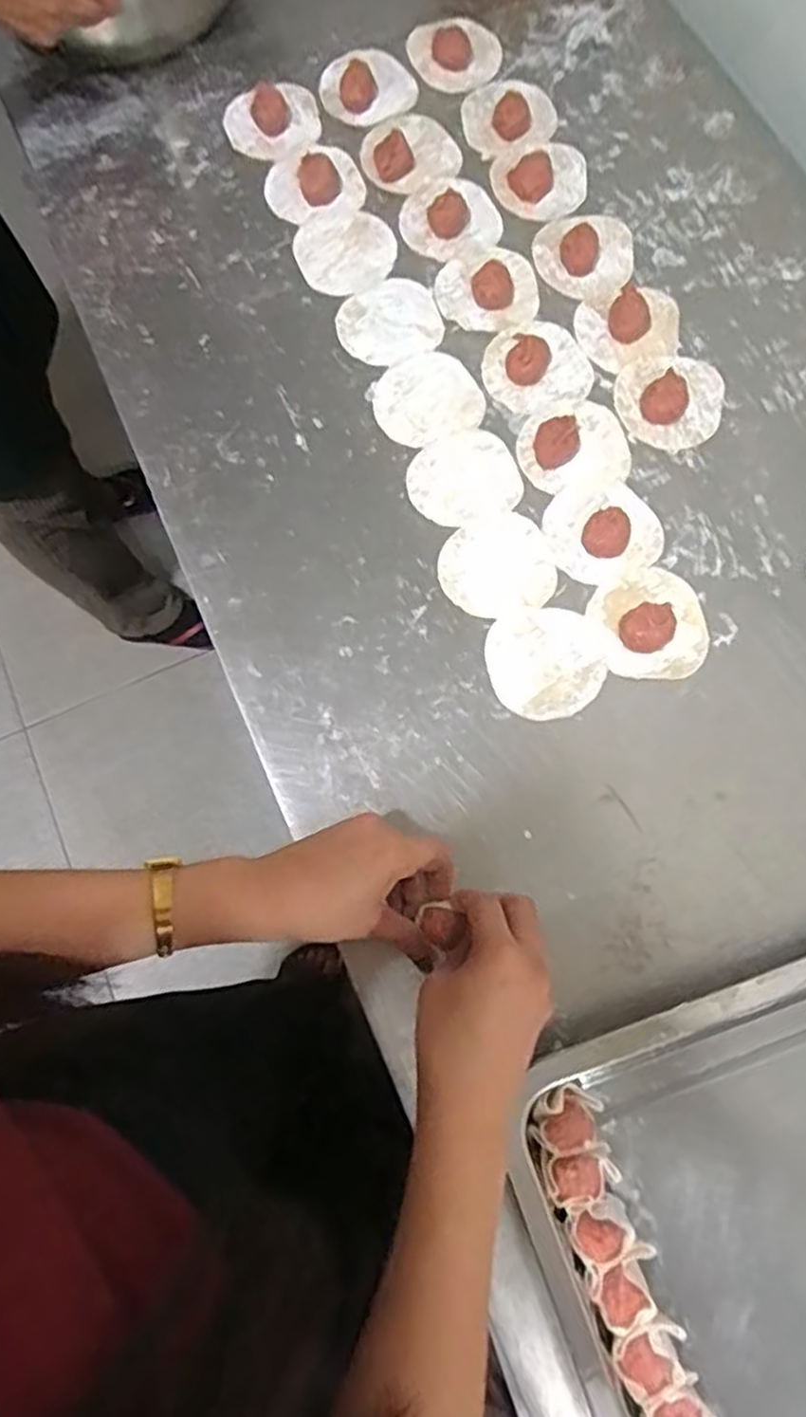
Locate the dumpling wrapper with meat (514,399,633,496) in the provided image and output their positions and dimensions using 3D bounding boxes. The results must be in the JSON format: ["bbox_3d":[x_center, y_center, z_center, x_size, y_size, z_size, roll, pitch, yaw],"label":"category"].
[{"bbox_3d":[0.128,-0.201,0.566,0.081,0.018,0.072,-12,76,-2],"label":"dumpling wrapper with meat"}]

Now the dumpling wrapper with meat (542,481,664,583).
[{"bbox_3d":[0.145,-0.132,0.545,0.081,0.016,0.076,0,76,1],"label":"dumpling wrapper with meat"}]

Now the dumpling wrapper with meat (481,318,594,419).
[{"bbox_3d":[0.103,-0.270,0.587,0.081,0.011,0.081,0,76,1],"label":"dumpling wrapper with meat"}]

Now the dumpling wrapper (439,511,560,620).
[{"bbox_3d":[0.068,-0.102,0.545,0.080,0.004,0.075,-17,76,-3],"label":"dumpling wrapper"}]

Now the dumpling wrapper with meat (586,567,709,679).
[{"bbox_3d":[0.173,-0.059,0.523,0.078,0.017,0.078,-20,76,-4],"label":"dumpling wrapper with meat"}]

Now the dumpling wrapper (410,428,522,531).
[{"bbox_3d":[0.045,-0.173,0.564,0.082,0.004,0.074,-16,76,-3],"label":"dumpling wrapper"}]

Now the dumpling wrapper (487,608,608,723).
[{"bbox_3d":[0.099,-0.032,0.523,0.077,0.004,0.077,0,76,1],"label":"dumpling wrapper"}]

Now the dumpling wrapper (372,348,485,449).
[{"bbox_3d":[0.018,-0.241,0.585,0.082,0.004,0.077,0,76,1],"label":"dumpling wrapper"}]

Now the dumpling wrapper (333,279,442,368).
[{"bbox_3d":[-0.011,-0.310,0.607,0.082,0.004,0.076,-22,76,-6],"label":"dumpling wrapper"}]

